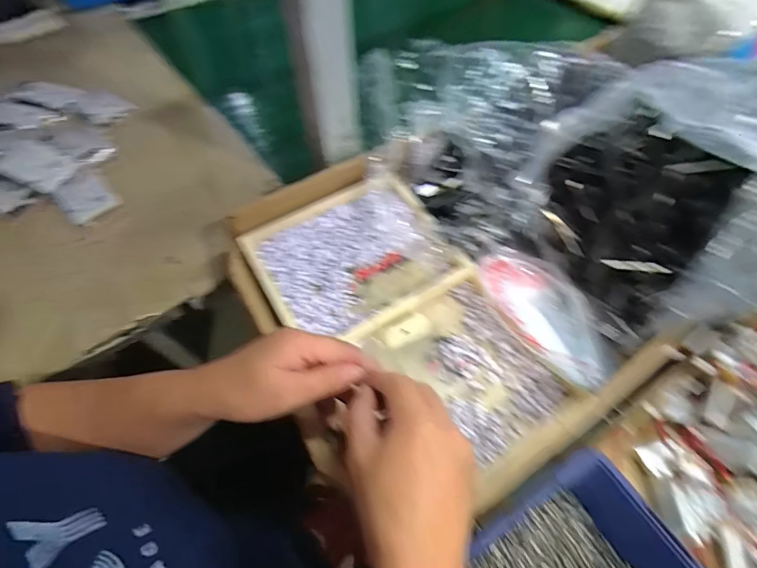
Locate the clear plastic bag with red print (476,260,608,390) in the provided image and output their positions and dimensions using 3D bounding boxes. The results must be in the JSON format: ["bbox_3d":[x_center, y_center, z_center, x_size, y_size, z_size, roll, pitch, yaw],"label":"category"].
[{"bbox_3d":[0.156,0.027,0.354,0.084,0.041,0.150,-19,61,-9],"label":"clear plastic bag with red print"}]

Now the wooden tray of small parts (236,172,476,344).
[{"bbox_3d":[-0.029,-0.027,0.407,0.191,0.029,0.166,-27,62,-14],"label":"wooden tray of small parts"}]

